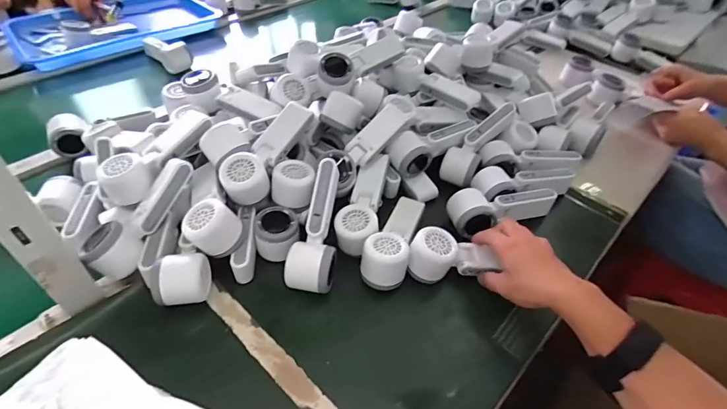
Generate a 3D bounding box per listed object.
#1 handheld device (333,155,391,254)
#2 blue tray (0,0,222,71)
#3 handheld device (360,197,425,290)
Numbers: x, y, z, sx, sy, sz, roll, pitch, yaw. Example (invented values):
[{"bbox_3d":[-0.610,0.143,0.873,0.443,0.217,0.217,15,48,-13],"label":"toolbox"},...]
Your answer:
[{"bbox_3d":[0.001,-0.005,0.584,0.058,0.046,0.166,10,45,7],"label":"handheld device"},{"bbox_3d":[-0.642,-0.482,1.073,0.477,0.033,0.333,-24,50,-25],"label":"blue tray"},{"bbox_3d":[0.046,0.038,0.561,0.056,0.052,0.159,15,46,12],"label":"handheld device"}]

